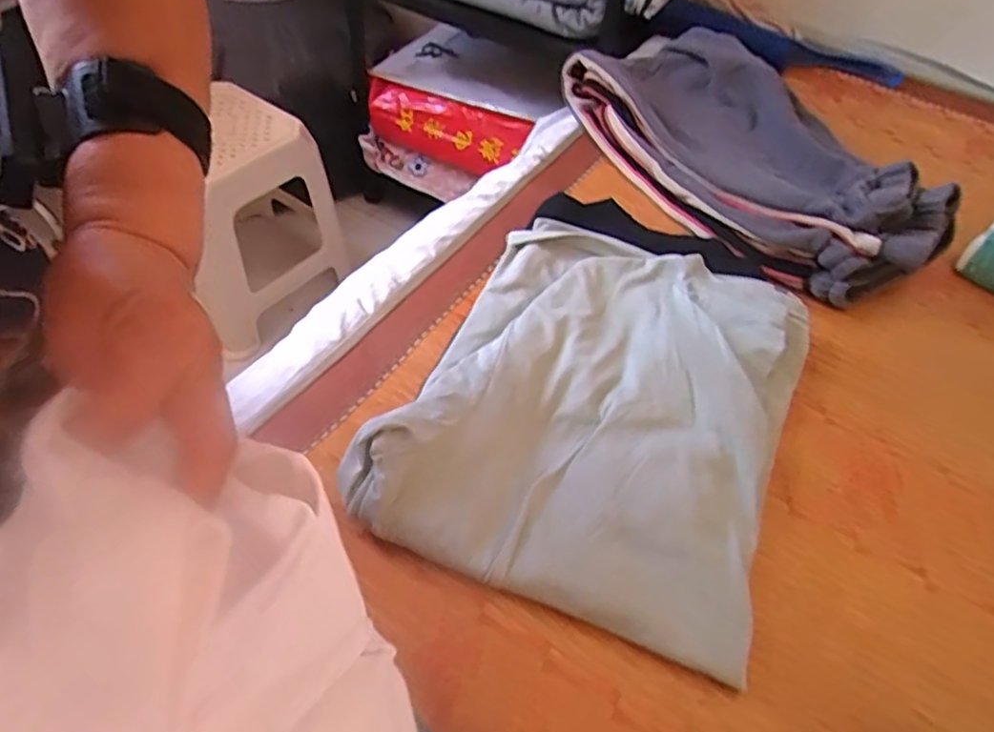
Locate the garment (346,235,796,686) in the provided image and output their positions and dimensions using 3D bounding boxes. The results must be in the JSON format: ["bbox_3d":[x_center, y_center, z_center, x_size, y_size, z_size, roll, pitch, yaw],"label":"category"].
[{"bbox_3d":[0.083,0.020,0.502,0.274,0.053,0.337,20,53,11],"label":"garment"}]

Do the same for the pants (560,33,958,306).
[{"bbox_3d":[0.267,-0.250,0.709,0.239,0.082,0.458,-18,55,-18],"label":"pants"}]

